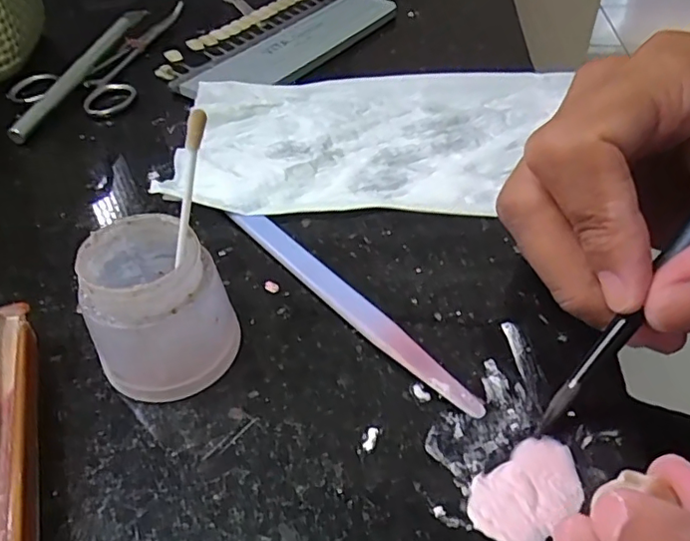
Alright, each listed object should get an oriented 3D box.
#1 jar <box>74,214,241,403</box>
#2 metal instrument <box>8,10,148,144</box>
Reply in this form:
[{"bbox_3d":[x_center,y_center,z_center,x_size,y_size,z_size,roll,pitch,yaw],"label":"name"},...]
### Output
[{"bbox_3d":[-0.051,0.011,0.156,0.036,0.040,0.033,-1,45,1],"label":"jar"},{"bbox_3d":[-0.137,-0.110,0.299,0.012,0.012,0.135,7,45,9],"label":"metal instrument"}]

